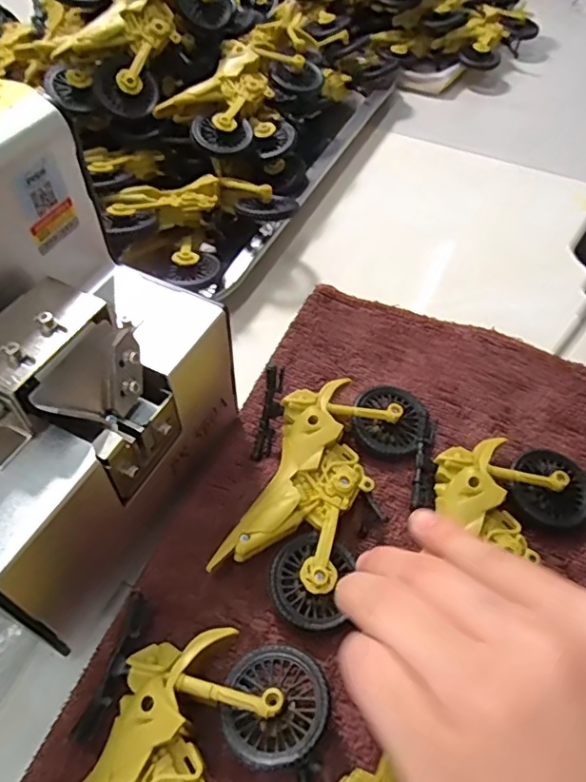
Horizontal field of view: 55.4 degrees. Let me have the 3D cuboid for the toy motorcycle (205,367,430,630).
[{"bbox_3d":[0.012,0.037,0.244,0.070,0.031,0.114,17,53,10],"label":"toy motorcycle"}]

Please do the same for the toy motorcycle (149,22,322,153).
[{"bbox_3d":[-0.031,-0.196,0.363,0.057,0.033,0.115,29,56,18],"label":"toy motorcycle"}]

